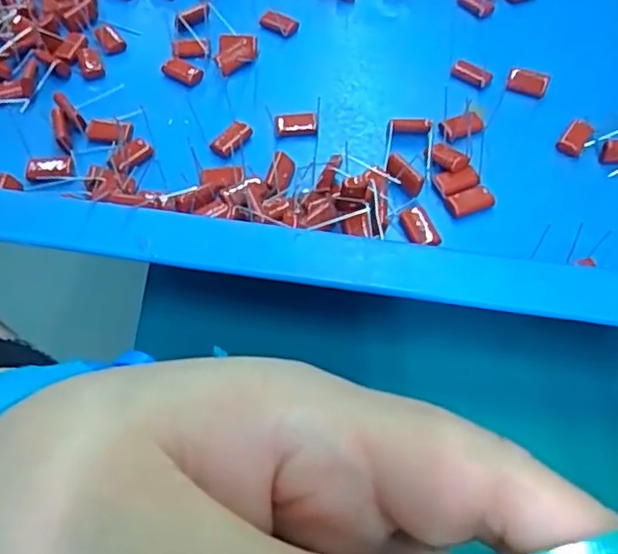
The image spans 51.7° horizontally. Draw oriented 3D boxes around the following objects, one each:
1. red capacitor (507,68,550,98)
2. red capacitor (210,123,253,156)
[{"bbox_3d":[0.087,-0.077,0.254,0.016,0.006,0.008,15,54,6],"label":"red capacitor"},{"bbox_3d":[-0.029,-0.051,0.237,0.008,0.004,0.015,34,58,19],"label":"red capacitor"}]

